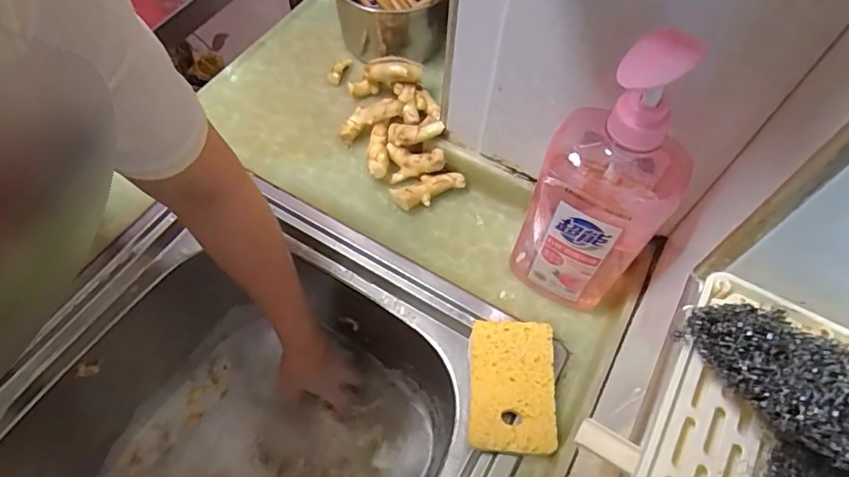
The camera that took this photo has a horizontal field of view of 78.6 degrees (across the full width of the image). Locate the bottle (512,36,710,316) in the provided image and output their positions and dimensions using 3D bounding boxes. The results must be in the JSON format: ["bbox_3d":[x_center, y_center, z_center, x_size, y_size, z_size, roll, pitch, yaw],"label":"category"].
[{"bbox_3d":[0.135,-0.036,0.391,0.092,0.266,0.089,33,62,16],"label":"bottle"}]

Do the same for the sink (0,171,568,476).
[{"bbox_3d":[-0.166,0.229,0.489,0.393,0.209,0.460,29,60,14],"label":"sink"}]

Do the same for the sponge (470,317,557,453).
[{"bbox_3d":[0.073,0.121,0.434,0.068,0.018,0.106,4,58,-1],"label":"sponge"}]

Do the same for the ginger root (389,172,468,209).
[{"bbox_3d":[0.004,-0.050,0.534,0.071,0.026,0.030,-24,62,-17],"label":"ginger root"}]

